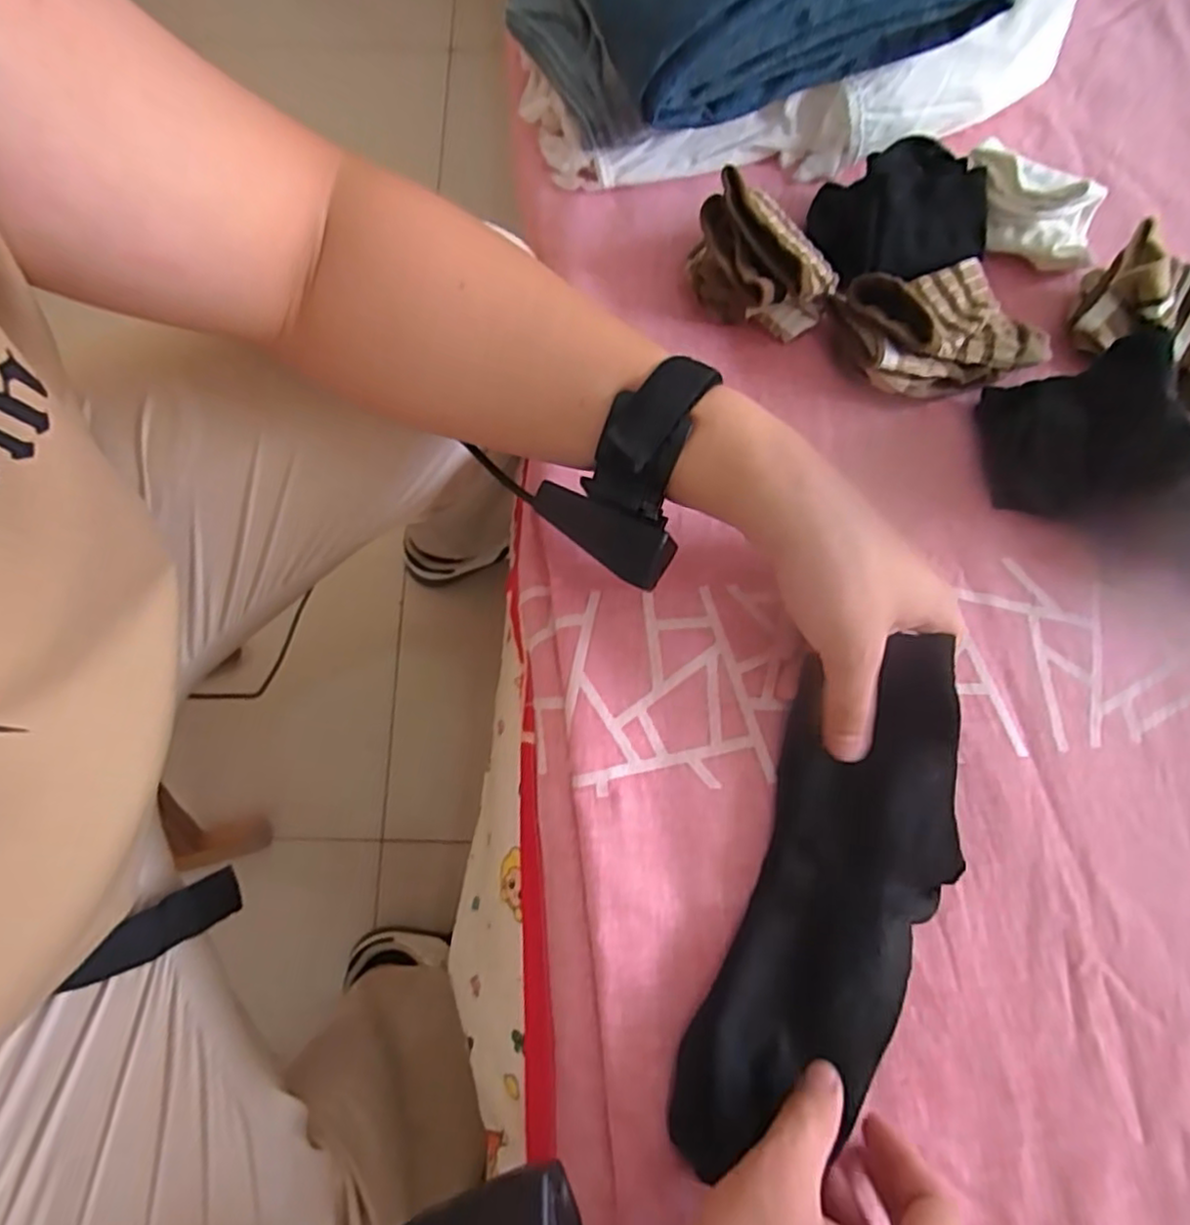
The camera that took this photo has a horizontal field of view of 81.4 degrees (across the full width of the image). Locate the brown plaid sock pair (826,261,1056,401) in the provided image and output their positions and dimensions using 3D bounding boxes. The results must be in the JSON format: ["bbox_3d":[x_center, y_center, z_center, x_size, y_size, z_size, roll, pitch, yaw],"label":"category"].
[{"bbox_3d":[0.210,-0.175,0.422,0.121,0.049,0.078,-18,76,-6],"label":"brown plaid sock pair"}]

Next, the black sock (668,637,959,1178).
[{"bbox_3d":[0.116,0.137,0.342,0.094,0.029,0.258,28,79,6],"label":"black sock"}]

